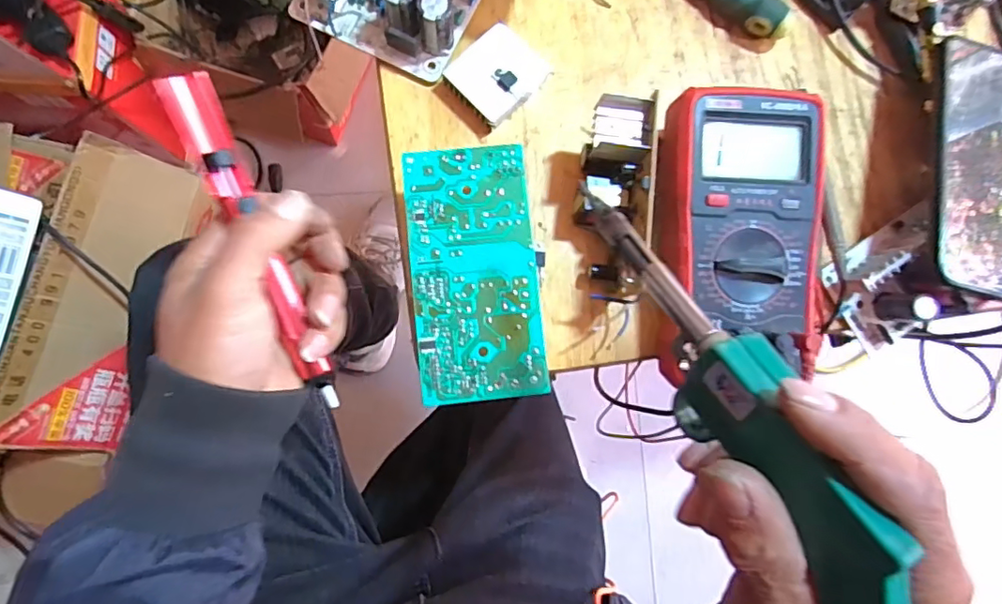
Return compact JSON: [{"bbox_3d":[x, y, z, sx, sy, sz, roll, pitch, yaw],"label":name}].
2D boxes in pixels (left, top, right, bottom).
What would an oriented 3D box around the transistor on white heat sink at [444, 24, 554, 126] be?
[{"bbox_3d":[-0.003,-0.149,0.377,0.048,0.019,0.053,45,83,2],"label":"transistor on white heat sink"}]

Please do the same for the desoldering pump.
[{"bbox_3d":[-0.126,-0.027,0.296,0.023,0.019,0.185,-22,102,-6],"label":"desoldering pump"}]

